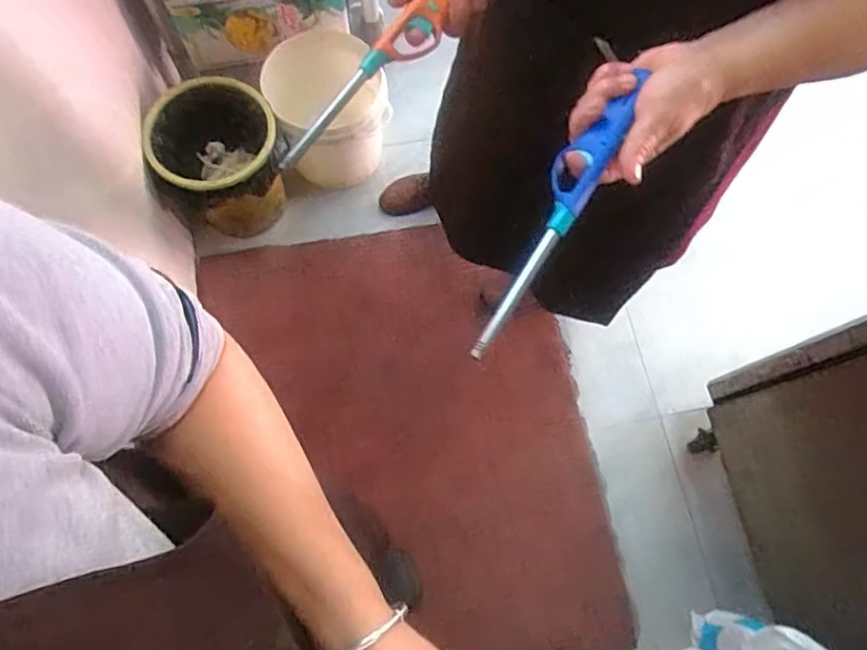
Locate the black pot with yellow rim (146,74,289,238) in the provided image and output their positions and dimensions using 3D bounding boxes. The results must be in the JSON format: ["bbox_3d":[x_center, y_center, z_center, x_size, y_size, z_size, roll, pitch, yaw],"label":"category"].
[{"bbox_3d":[-0.455,-0.342,1.299,0.257,0.313,0.260,1,72,-2],"label":"black pot with yellow rim"}]

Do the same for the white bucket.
[{"bbox_3d":[-0.233,-0.481,1.345,0.242,0.320,0.256,1,72,-2],"label":"white bucket"}]

